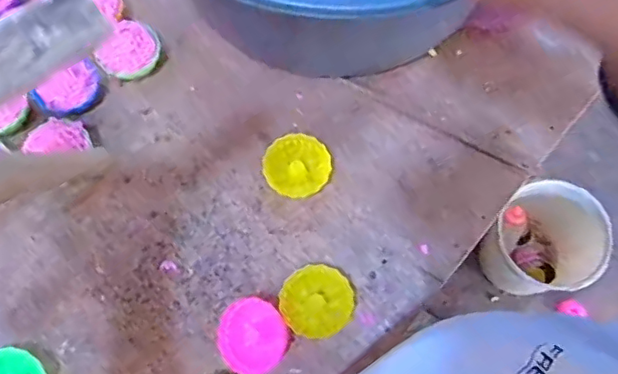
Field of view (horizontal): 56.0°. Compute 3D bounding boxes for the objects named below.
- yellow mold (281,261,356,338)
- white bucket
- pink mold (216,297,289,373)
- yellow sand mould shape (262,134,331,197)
[{"bbox_3d":[0.007,0.100,0.508,0.060,0.025,0.061,0,71,1],"label":"yellow mold"},{"bbox_3d":[0.518,0.138,1.306,0.237,0.255,0.230,0,71,1],"label":"white bucket"},{"bbox_3d":[-0.048,0.127,0.495,0.056,0.030,0.061,0,71,1],"label":"pink mold"},{"bbox_3d":[-0.011,-0.019,0.554,0.061,0.025,0.056,-16,72,-5],"label":"yellow sand mould shape"}]

